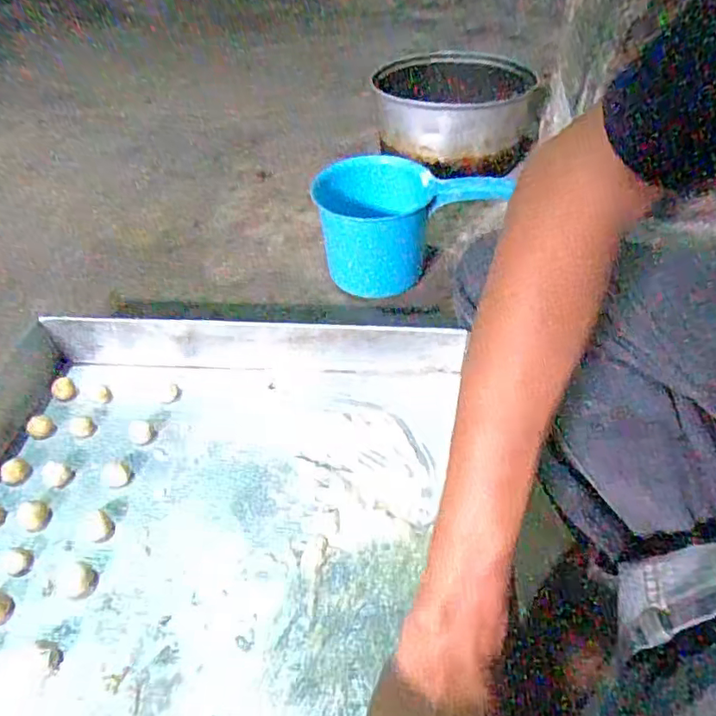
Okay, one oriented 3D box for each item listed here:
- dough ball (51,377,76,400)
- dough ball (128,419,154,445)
[{"bbox_3d":[-0.300,0.030,0.578,0.021,0.016,0.017,-29,53,-27],"label":"dough ball"},{"bbox_3d":[-0.208,0.070,0.544,0.025,0.011,0.022,26,50,22],"label":"dough ball"}]

